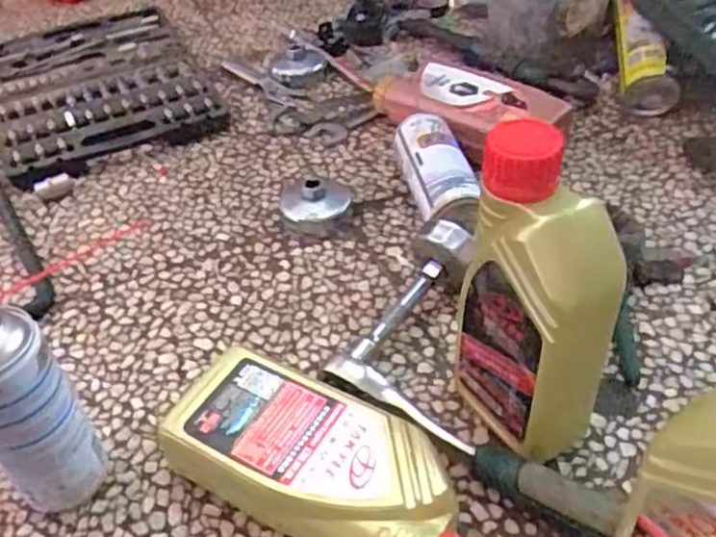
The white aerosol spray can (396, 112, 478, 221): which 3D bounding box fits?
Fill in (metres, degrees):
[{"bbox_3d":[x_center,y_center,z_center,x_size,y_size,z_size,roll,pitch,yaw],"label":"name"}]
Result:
[{"bbox_3d":[0.080,-0.093,0.754,0.055,0.071,0.155,-9,43,-6],"label":"white aerosol spray can"}]

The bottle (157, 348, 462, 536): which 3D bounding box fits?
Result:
[{"bbox_3d":[-0.019,0.146,0.507,0.243,0.062,0.106,21,48,25],"label":"bottle"}]

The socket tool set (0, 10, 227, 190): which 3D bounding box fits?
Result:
[{"bbox_3d":[-0.354,-0.247,0.974,0.263,0.042,0.384,-20,45,-17],"label":"socket tool set"}]

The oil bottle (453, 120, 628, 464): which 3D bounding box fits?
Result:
[{"bbox_3d":[0.115,0.028,0.495,0.056,0.243,0.122,-30,49,-26],"label":"oil bottle"}]

